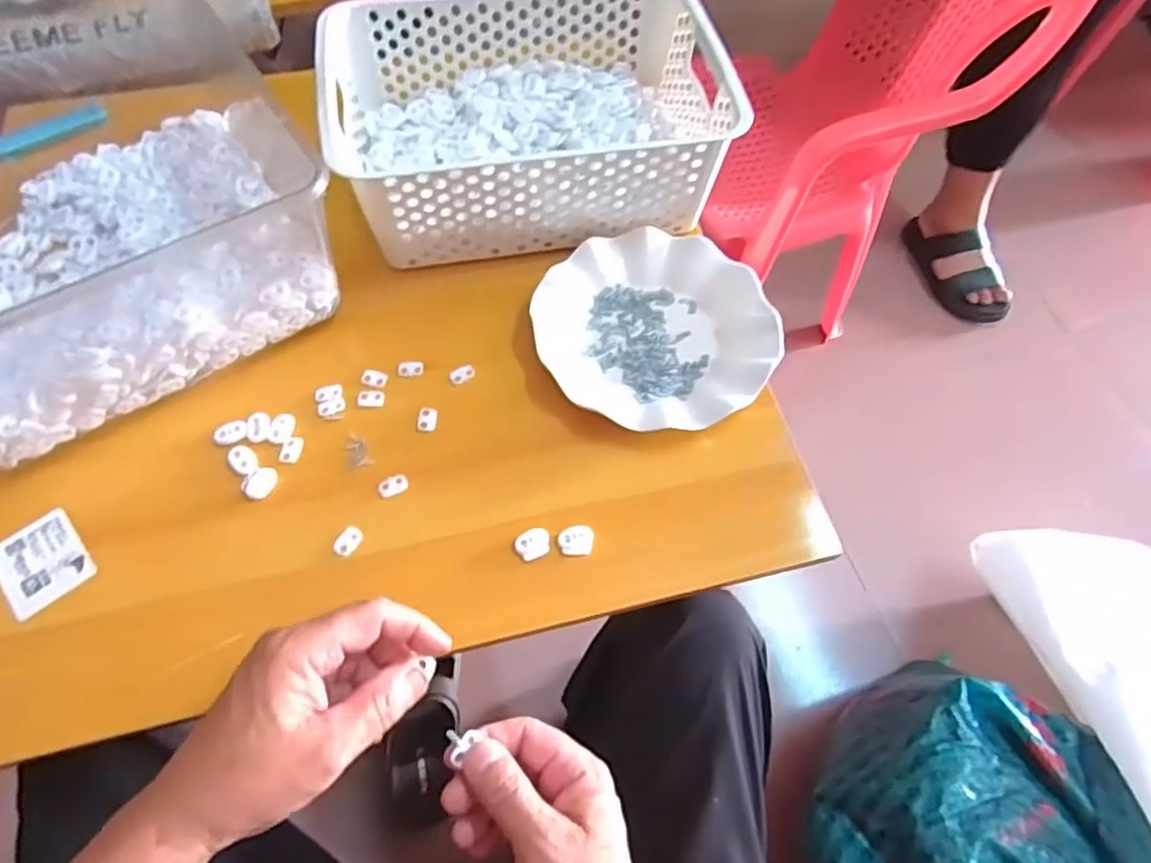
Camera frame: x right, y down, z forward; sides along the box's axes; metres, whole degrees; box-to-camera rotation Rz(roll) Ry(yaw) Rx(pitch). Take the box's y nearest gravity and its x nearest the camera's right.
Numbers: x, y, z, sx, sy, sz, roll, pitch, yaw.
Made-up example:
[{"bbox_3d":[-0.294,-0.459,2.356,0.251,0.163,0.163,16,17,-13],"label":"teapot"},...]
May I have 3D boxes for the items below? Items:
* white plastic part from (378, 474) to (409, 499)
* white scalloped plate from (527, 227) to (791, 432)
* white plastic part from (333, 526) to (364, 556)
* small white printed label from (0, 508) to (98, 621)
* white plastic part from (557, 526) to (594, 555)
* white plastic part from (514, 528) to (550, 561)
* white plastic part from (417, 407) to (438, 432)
[{"bbox_3d":[-0.128,0.038,0.464,0.021,0.004,0.013,-29,67,-17],"label":"white plastic part"},{"bbox_3d":[0.064,-0.081,0.518,0.178,0.027,0.179,1,62,-2],"label":"white scalloped plate"},{"bbox_3d":[-0.153,0.074,0.445,0.014,0.004,0.021,25,63,10],"label":"white plastic part"},{"bbox_3d":[-0.349,0.085,0.433,0.050,0.004,0.057,-39,70,-21],"label":"small white printed label"},{"bbox_3d":[0.000,0.073,0.446,0.023,0.004,0.020,5,62,-1],"label":"white plastic part"},{"bbox_3d":[-0.028,0.075,0.443,0.023,0.004,0.019,-20,65,-13],"label":"white plastic part"},{"bbox_3d":[-0.110,-0.009,0.489,0.014,0.004,0.019,3,62,-1],"label":"white plastic part"}]

